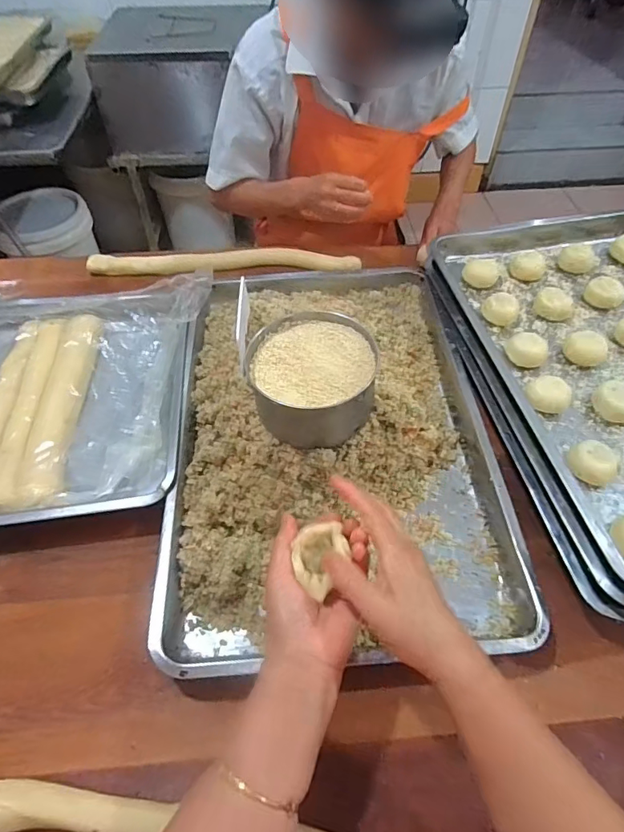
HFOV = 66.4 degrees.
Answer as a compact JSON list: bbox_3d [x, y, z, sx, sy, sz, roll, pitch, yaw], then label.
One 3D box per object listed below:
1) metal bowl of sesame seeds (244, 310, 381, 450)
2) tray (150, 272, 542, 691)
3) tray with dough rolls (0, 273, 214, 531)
[{"bbox_3d":[0.001,-0.043,0.534,0.135,0.073,0.133,0,53,0],"label":"metal bowl of sesame seeds"},{"bbox_3d":[0.022,-0.007,0.620,0.391,0.094,0.593,-3,53,-1],"label":"tray"},{"bbox_3d":[-0.465,-0.015,0.664,0.620,0.055,0.406,-4,54,-2],"label":"tray with dough rolls"}]

